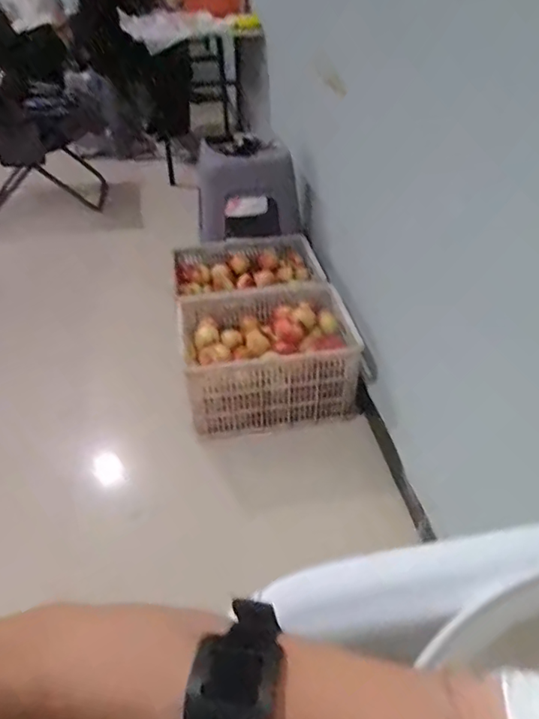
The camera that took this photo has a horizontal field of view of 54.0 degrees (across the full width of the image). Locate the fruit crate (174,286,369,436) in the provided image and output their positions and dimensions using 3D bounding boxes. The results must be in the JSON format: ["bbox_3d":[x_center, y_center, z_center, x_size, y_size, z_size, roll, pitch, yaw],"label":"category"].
[{"bbox_3d":[0.003,-0.007,1.543,0.473,0.248,0.332,-6,40,-6],"label":"fruit crate"}]

